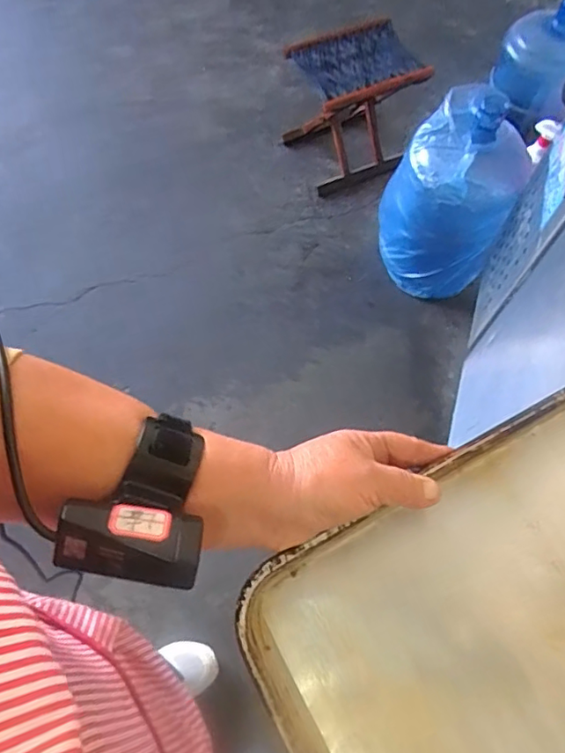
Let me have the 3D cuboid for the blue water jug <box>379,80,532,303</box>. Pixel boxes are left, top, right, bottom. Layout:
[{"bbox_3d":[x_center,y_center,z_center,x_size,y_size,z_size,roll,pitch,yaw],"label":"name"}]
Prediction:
[{"bbox_3d":[0.412,-0.425,1.353,0.289,0.450,0.271,1,67,-1],"label":"blue water jug"}]

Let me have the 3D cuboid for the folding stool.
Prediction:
[{"bbox_3d":[0.197,-0.762,1.577,0.312,0.298,0.302,-20,69,-10],"label":"folding stool"}]

